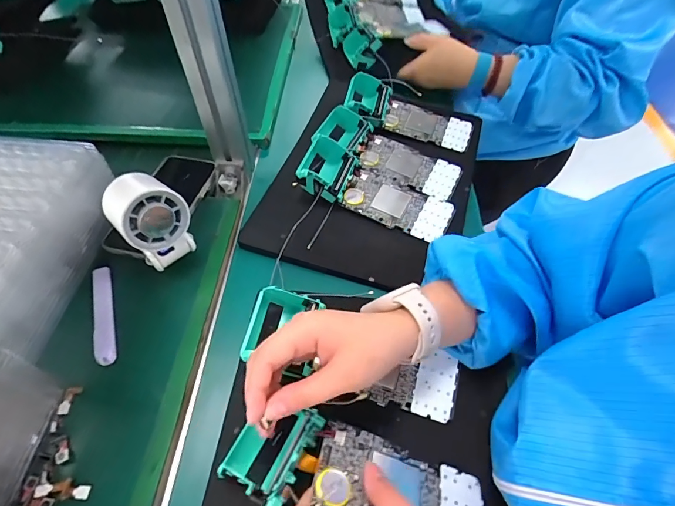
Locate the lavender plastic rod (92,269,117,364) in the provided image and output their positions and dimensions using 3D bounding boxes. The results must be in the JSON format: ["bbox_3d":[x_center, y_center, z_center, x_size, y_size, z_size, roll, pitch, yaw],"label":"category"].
[{"bbox_3d":[-0.227,0.056,0.374,0.020,0.007,0.111,-18,55,-14],"label":"lavender plastic rod"}]

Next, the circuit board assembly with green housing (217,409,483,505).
[{"bbox_3d":[0.016,0.164,0.279,0.189,0.034,0.064,16,54,-2],"label":"circuit board assembly with green housing"}]

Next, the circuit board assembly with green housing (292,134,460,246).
[{"bbox_3d":[0.042,-0.079,0.461,0.193,0.042,0.073,21,56,15],"label":"circuit board assembly with green housing"}]

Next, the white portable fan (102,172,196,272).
[{"bbox_3d":[-0.186,-0.028,0.385,0.074,0.098,0.062,37,61,24],"label":"white portable fan"}]

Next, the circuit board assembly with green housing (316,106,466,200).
[{"bbox_3d":[0.059,-0.135,0.505,0.203,0.035,0.073,24,57,17],"label":"circuit board assembly with green housing"}]

